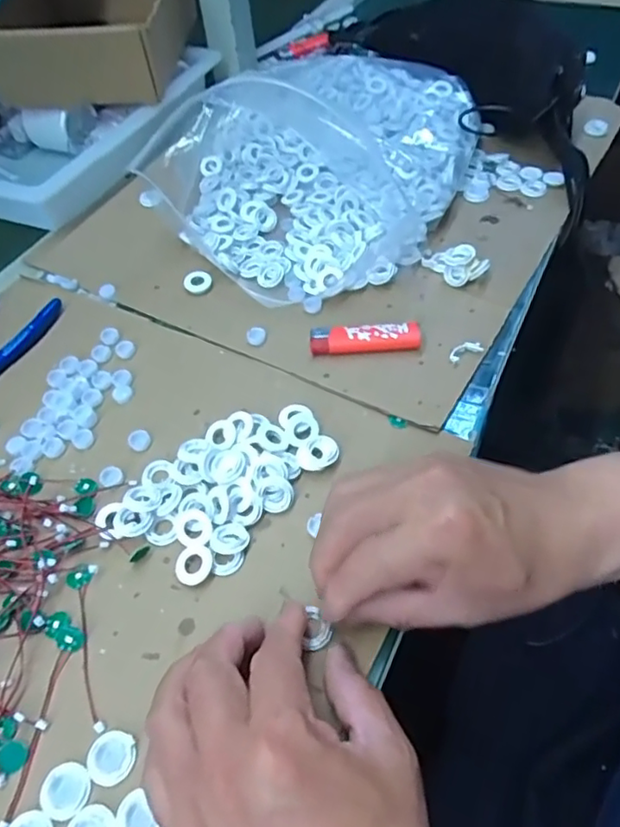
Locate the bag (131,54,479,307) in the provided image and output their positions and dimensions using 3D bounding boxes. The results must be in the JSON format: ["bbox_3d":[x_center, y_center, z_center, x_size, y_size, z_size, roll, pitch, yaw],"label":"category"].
[{"bbox_3d":[0.014,-0.246,0.549,0.244,0.074,0.350,19,56,15],"label":"bag"}]

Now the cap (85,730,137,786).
[{"bbox_3d":[-0.096,0.167,0.288,0.023,0.004,0.022,-1,53,1],"label":"cap"}]

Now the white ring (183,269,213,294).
[{"bbox_3d":[-0.094,-0.112,0.500,0.024,0.008,0.023,-1,53,1],"label":"white ring"}]

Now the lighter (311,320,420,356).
[{"bbox_3d":[0.041,-0.056,0.441,0.081,0.011,0.024,-3,53,-1],"label":"lighter"}]

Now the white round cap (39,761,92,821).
[{"bbox_3d":[-0.116,0.177,0.280,0.024,0.004,0.022,-1,53,1],"label":"white round cap"}]

